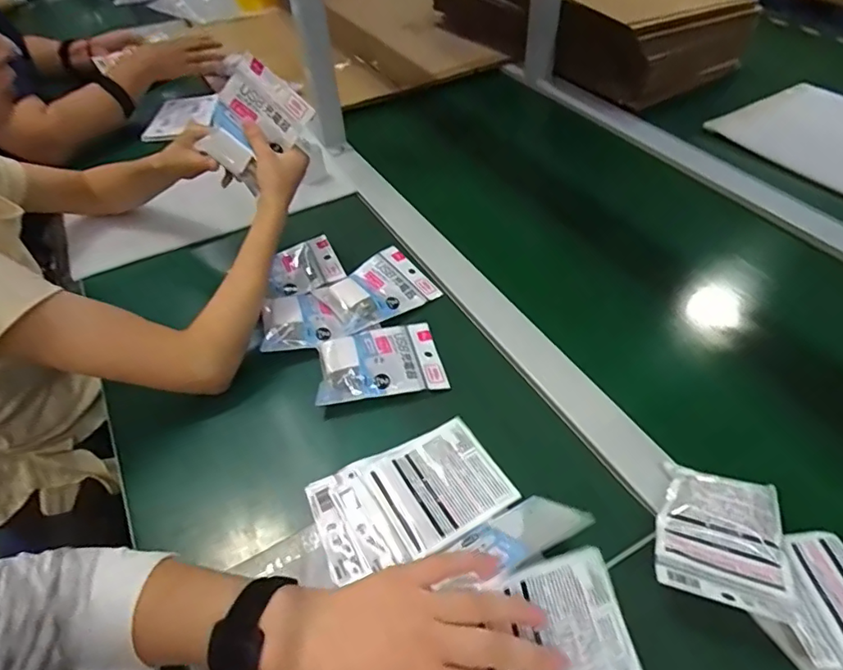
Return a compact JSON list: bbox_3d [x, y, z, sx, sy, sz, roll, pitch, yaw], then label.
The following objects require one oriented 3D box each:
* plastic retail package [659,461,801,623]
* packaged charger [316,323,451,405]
[{"bbox_3d":[0.237,0.162,0.443,0.095,0.033,0.116,10,48,14],"label":"plastic retail package"},{"bbox_3d":[-0.045,0.023,0.599,0.131,0.020,0.094,-10,46,-4],"label":"packaged charger"}]

